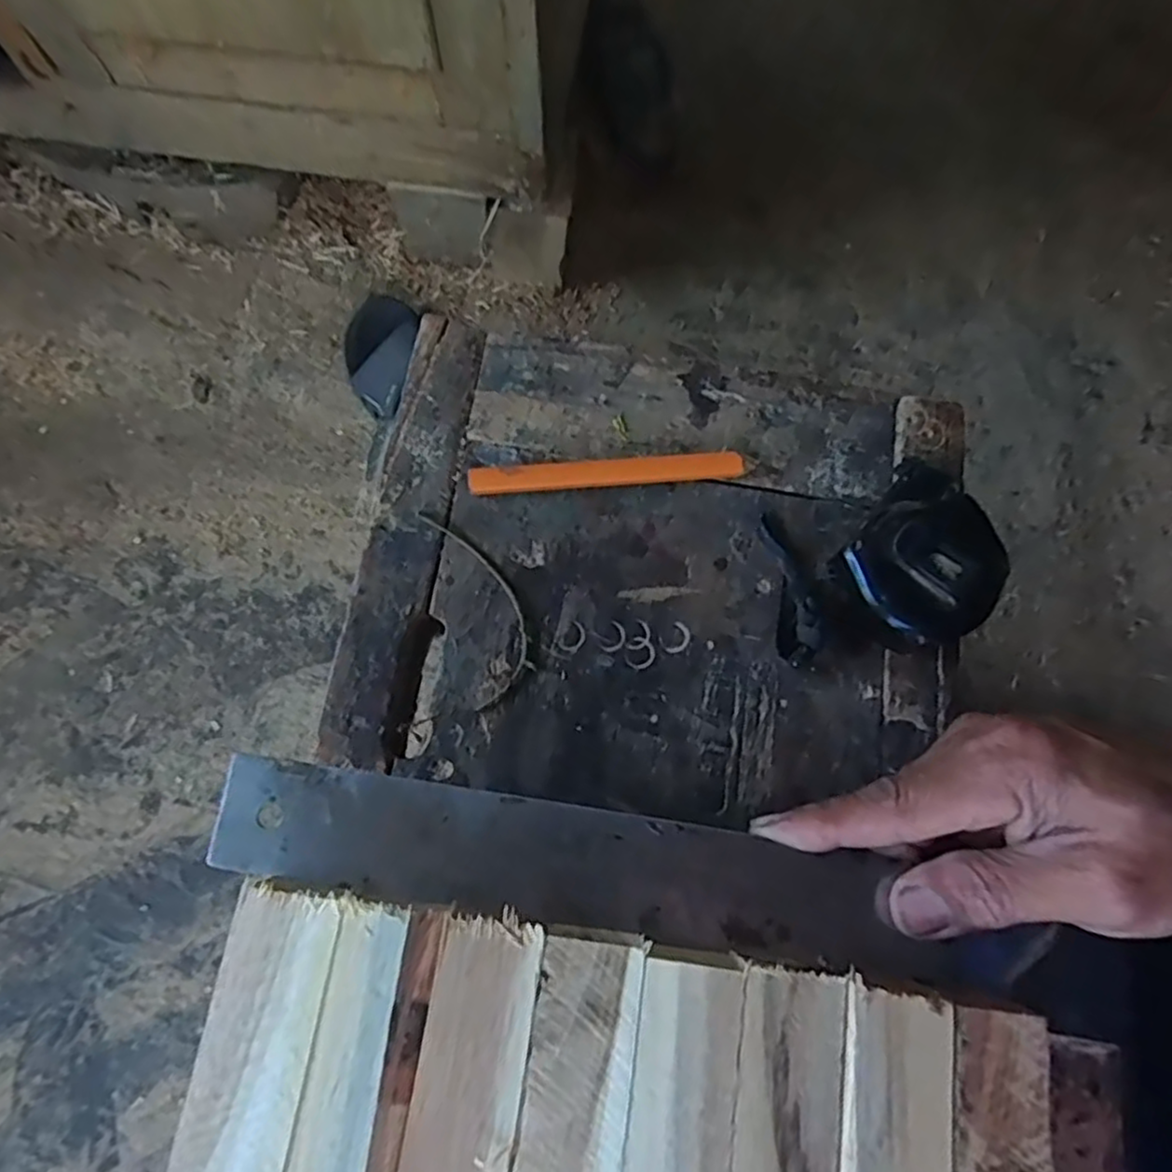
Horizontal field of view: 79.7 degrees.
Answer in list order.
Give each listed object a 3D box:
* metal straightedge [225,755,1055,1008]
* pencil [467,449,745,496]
[{"bbox_3d":[0.017,0.096,0.232,0.270,0.007,0.040,12,75,-1],"label":"metal straightedge"},{"bbox_3d":[0.009,-0.050,0.307,0.117,0.009,0.012,-5,77,-4],"label":"pencil"}]

